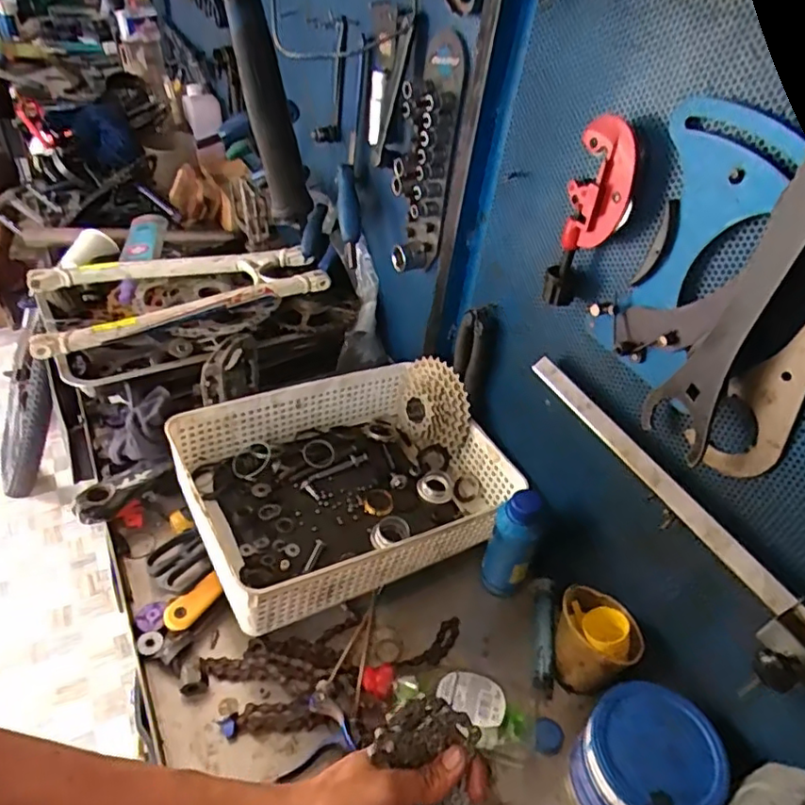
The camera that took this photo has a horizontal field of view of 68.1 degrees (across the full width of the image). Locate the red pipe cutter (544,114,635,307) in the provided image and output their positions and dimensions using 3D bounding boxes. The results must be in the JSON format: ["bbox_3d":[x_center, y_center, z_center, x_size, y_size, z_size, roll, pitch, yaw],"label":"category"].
[{"bbox_3d":[0.149,-0.143,0.470,0.047,0.150,0.024,21,43,14],"label":"red pipe cutter"}]

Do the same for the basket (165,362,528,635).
[{"bbox_3d":[-0.063,0.083,0.668,0.330,0.087,0.247,-18,48,-26],"label":"basket"}]

